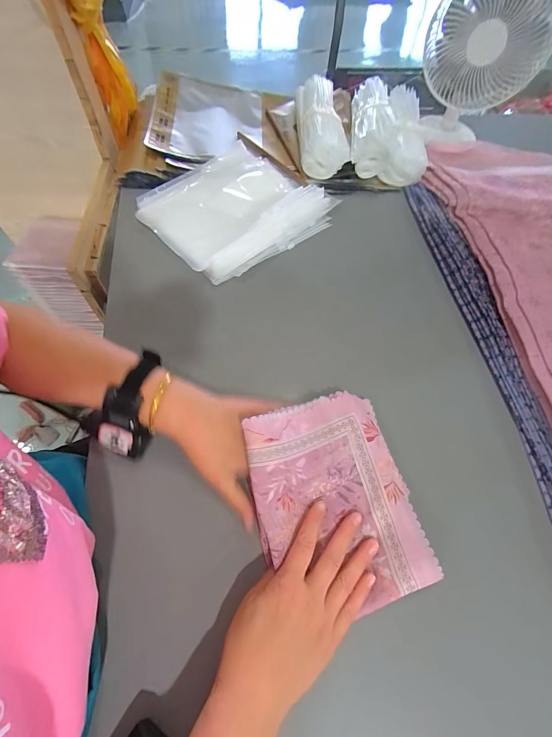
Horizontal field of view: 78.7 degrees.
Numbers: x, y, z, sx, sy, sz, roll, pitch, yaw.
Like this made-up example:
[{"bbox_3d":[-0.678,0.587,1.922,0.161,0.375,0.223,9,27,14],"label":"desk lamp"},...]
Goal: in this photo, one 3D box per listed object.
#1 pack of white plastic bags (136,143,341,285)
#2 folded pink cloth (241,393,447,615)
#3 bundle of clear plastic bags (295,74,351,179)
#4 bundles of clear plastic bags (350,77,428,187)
[{"bbox_3d":[-0.076,-0.262,0.555,0.264,0.051,0.233,-37,71,-19],"label":"pack of white plastic bags"},{"bbox_3d":[0.060,0.125,0.339,0.160,0.053,0.203,-14,65,-10],"label":"folded pink cloth"},{"bbox_3d":[0.081,-0.462,0.629,0.084,0.059,0.238,0,63,-3],"label":"bundle of clear plastic bags"},{"bbox_3d":[0.213,-0.463,0.636,0.134,0.094,0.257,9,63,1],"label":"bundles of clear plastic bags"}]

